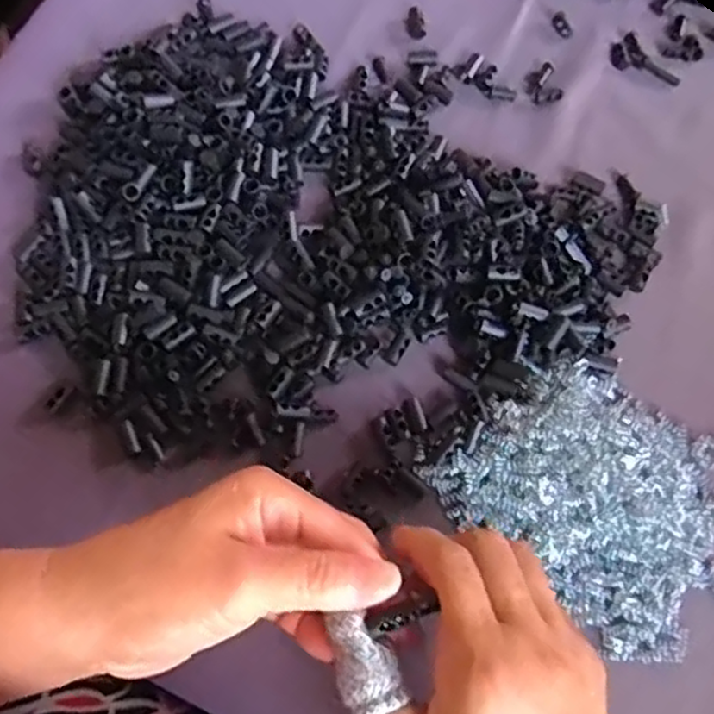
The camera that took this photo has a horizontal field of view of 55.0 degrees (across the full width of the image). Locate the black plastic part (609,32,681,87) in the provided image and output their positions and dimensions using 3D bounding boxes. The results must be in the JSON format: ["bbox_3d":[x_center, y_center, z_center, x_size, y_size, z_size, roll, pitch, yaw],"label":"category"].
[{"bbox_3d":[0.176,-0.180,0.422,0.024,0.005,0.044,-39,76,-11],"label":"black plastic part"}]

